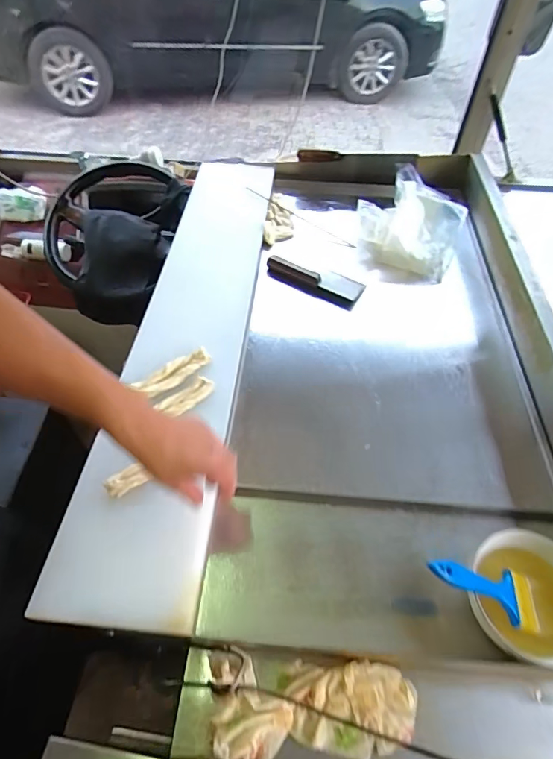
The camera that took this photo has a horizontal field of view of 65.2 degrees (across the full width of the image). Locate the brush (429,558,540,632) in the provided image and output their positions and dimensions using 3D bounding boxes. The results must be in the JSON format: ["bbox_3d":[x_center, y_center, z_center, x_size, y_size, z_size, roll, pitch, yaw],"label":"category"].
[{"bbox_3d":[0.216,0.216,0.450,0.149,0.011,0.054,25,50,-18],"label":"brush"}]

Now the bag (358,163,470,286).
[{"bbox_3d":[0.274,-0.321,0.911,0.214,0.080,0.248,19,81,20],"label":"bag"}]

